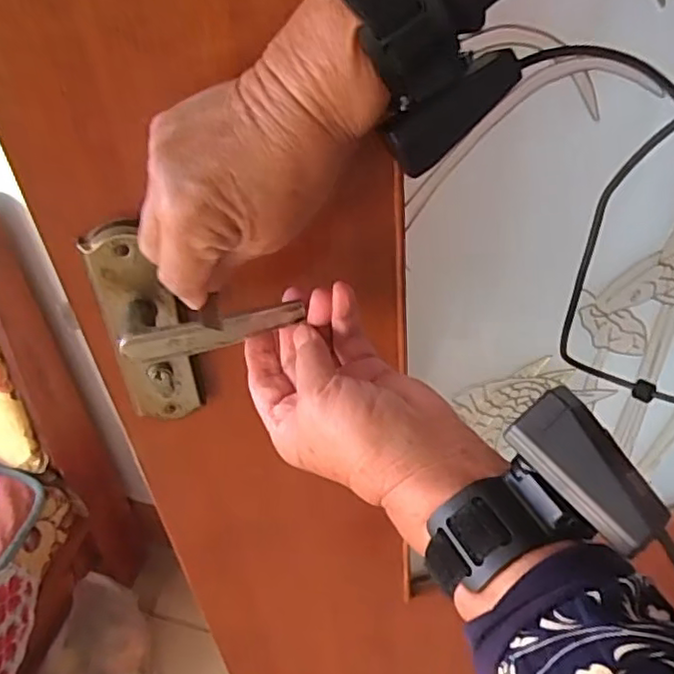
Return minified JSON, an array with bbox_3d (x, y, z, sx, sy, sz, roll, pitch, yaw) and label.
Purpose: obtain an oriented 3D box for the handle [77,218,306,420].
[{"bbox_3d":[-0.082,0.002,0.393,0.105,0.144,0.055,-13,39,-12],"label":"handle"}]

